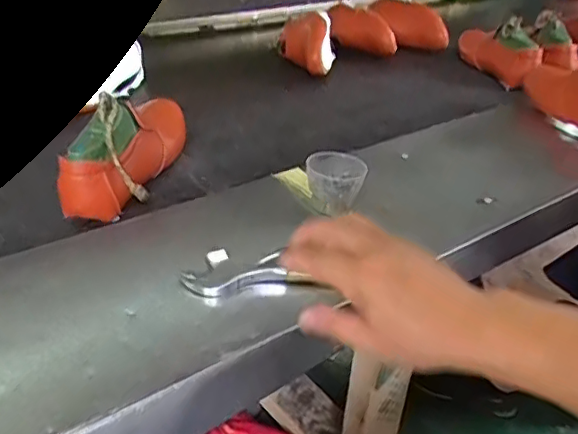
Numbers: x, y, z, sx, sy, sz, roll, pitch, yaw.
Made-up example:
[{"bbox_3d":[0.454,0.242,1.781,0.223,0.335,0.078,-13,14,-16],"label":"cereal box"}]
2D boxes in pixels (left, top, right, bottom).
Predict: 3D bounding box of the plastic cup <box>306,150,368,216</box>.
[{"bbox_3d":[0.047,-0.035,0.622,0.066,0.048,0.058,11,33,11],"label":"plastic cup"}]

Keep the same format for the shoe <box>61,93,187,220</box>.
[{"bbox_3d":[-0.195,-0.101,0.718,0.090,0.095,0.232,5,33,3],"label":"shoe"}]

